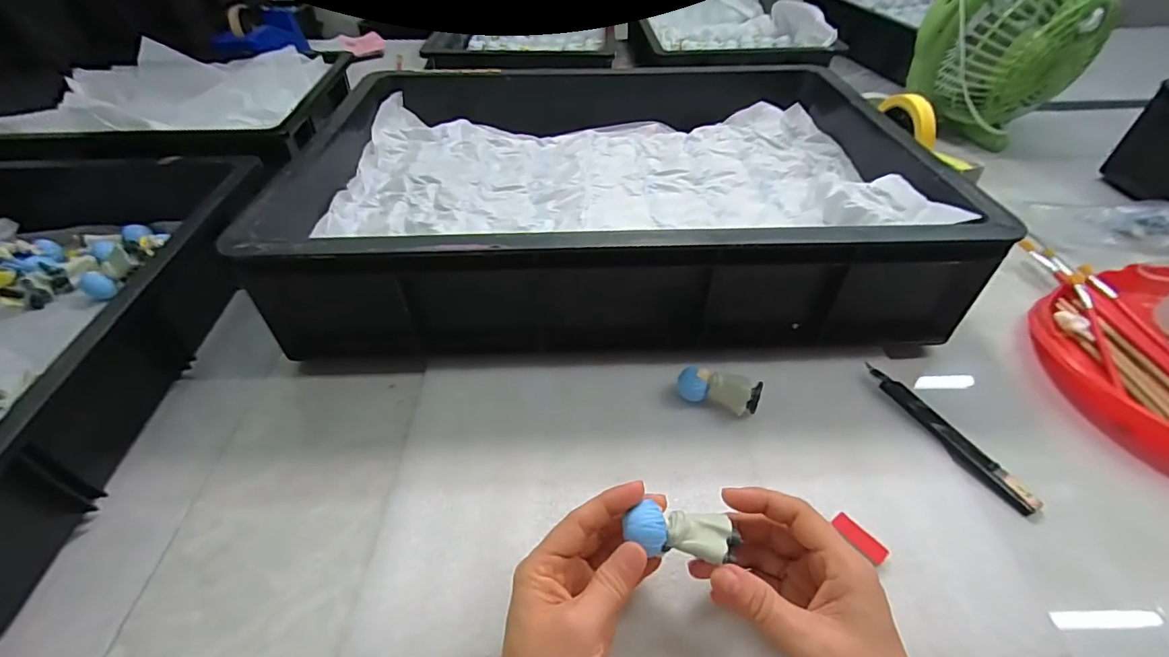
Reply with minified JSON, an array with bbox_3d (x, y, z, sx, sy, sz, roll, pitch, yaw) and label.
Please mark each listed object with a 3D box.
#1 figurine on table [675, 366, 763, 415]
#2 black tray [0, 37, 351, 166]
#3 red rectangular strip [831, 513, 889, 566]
[{"bbox_3d":[0.106,0.049,0.392,0.062,0.032,0.022,17,48,17],"label":"figurine on table"},{"bbox_3d":[-0.563,-0.293,0.682,0.425,0.106,0.313,-2,45,-1],"label":"black tray"},{"bbox_3d":[0.178,0.136,0.322,0.011,0.005,0.034,-27,51,-24],"label":"red rectangular strip"}]

